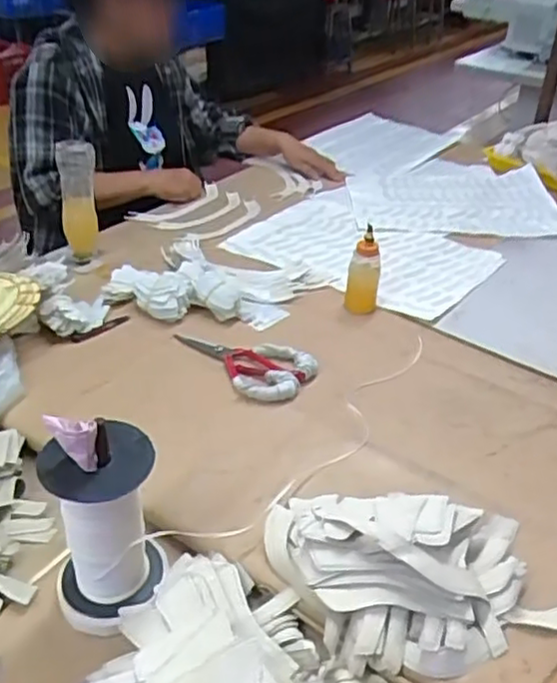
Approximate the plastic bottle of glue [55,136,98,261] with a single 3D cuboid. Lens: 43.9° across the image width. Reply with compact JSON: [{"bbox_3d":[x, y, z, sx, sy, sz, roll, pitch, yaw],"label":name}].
[{"bbox_3d":[-0.336,-0.239,1.165,0.063,0.205,0.054,-8,35,-15],"label":"plastic bottle of glue"}]

